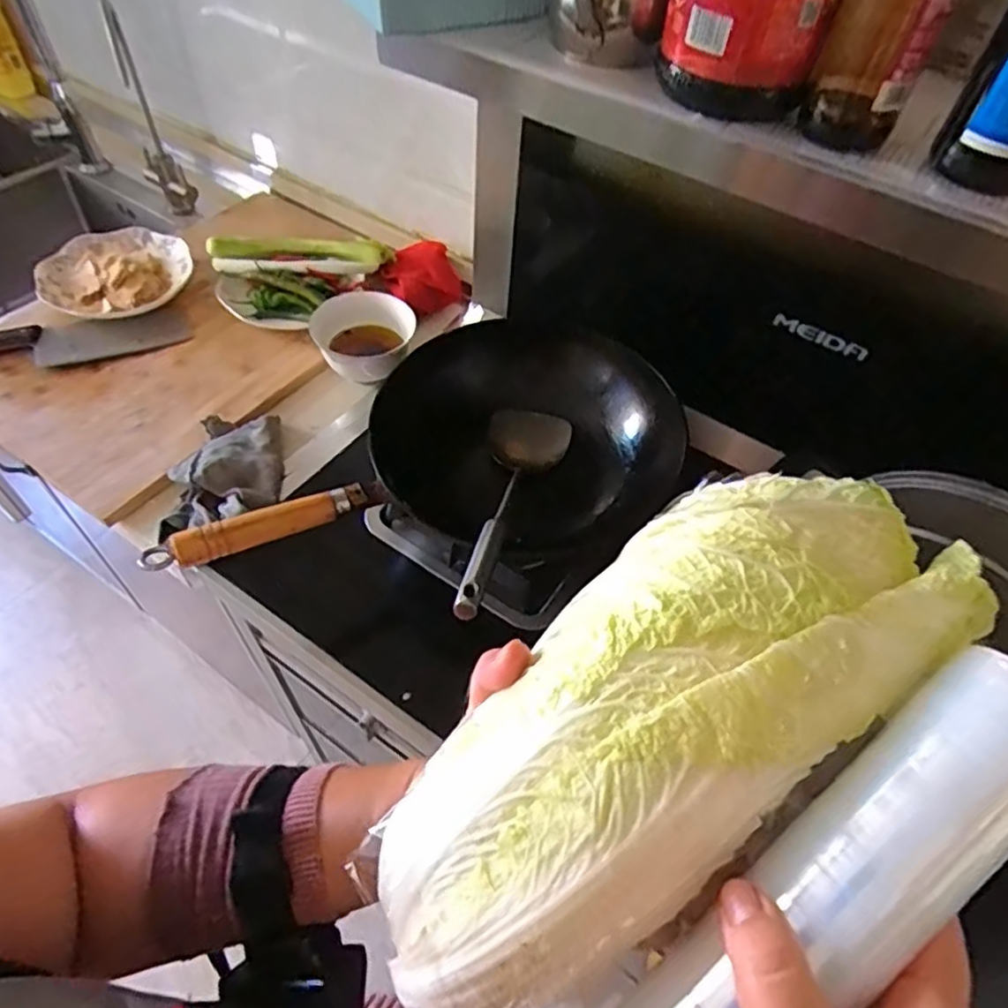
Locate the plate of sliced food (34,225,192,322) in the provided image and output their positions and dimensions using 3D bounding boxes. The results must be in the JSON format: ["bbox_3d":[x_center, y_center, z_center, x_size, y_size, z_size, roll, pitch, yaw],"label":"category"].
[{"bbox_3d":[-0.564,-0.331,0.954,0.198,0.048,0.185,2,53,-3],"label":"plate of sliced food"}]

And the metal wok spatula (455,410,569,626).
[{"bbox_3d":[0.014,-0.008,0.633,0.094,0.050,0.359,8,29,2],"label":"metal wok spatula"}]

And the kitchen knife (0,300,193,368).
[{"bbox_3d":[-0.595,-0.221,0.885,0.314,0.022,0.087,-11,54,-12],"label":"kitchen knife"}]

